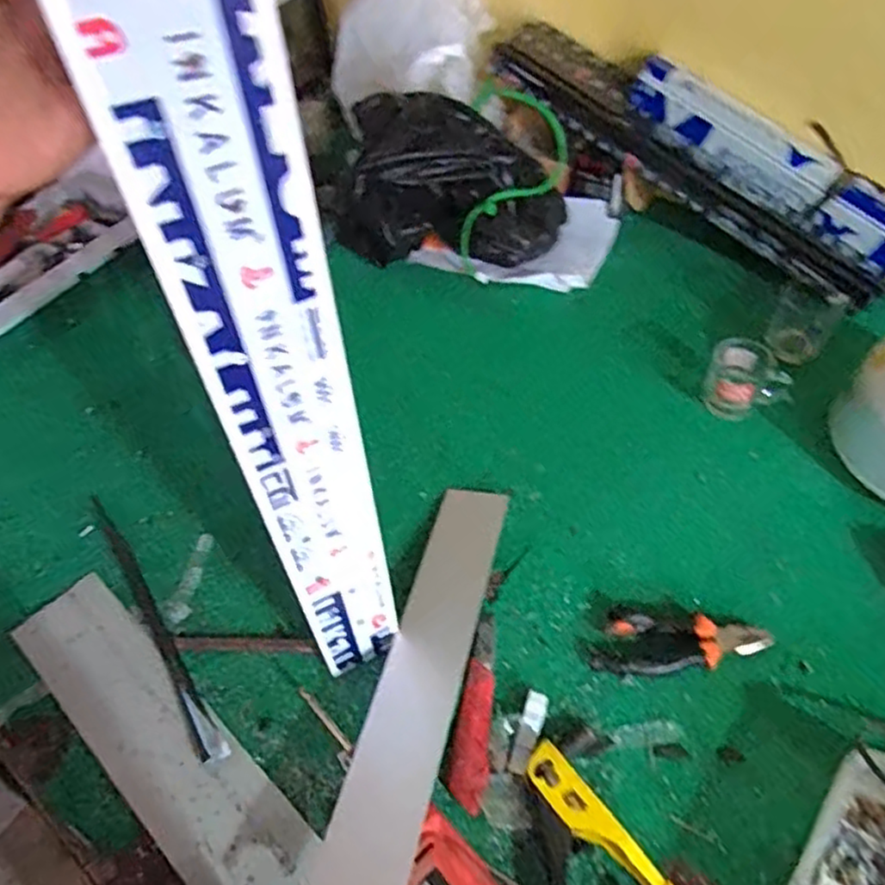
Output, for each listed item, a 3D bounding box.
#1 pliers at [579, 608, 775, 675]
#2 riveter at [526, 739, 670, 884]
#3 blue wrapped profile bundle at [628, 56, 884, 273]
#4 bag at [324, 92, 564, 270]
[{"bbox_3d":[0.238,0.207,0.699,0.179,0.016,0.063,4,54,9],"label":"pliers"},{"bbox_3d":[0.145,0.361,0.562,0.142,0.026,0.219,-12,53,-3],"label":"riveter"},{"bbox_3d":[0.513,-0.362,0.968,0.576,0.071,0.068,38,64,9],"label":"blue wrapped profile bundle"},{"bbox_3d":[0.013,-0.393,1.030,0.346,0.203,0.195,-17,54,-7],"label":"bag"}]

